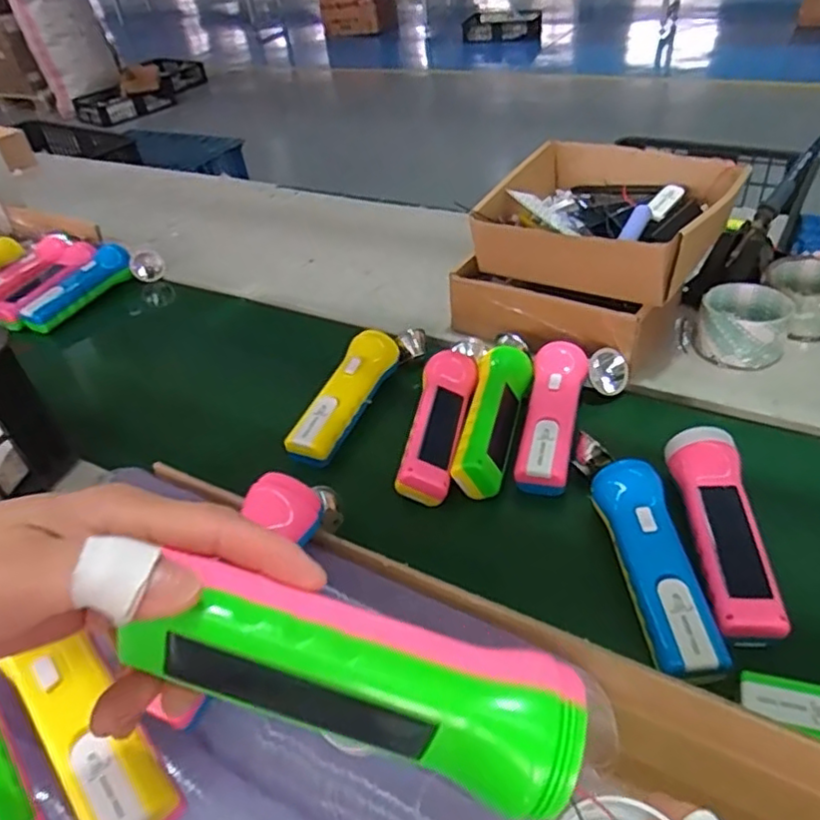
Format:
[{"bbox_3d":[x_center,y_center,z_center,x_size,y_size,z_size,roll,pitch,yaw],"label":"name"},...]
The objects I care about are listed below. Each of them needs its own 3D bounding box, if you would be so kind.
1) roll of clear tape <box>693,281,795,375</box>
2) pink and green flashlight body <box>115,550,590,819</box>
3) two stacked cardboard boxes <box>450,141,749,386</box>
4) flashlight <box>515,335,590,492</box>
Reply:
[{"bbox_3d":[0.330,-0.083,0.644,0.081,0.059,0.081,-4,39,3],"label":"roll of clear tape"},{"bbox_3d":[-0.016,0.091,0.219,0.146,0.040,0.041,16,40,2],"label":"pink and green flashlight body"},{"bbox_3d":[0.200,-0.166,0.690,0.235,0.150,0.226,20,46,28],"label":"two stacked cardboard boxes"},{"bbox_3d":[0.128,0.004,0.575,0.052,0.042,0.168,6,41,15],"label":"flashlight"}]

